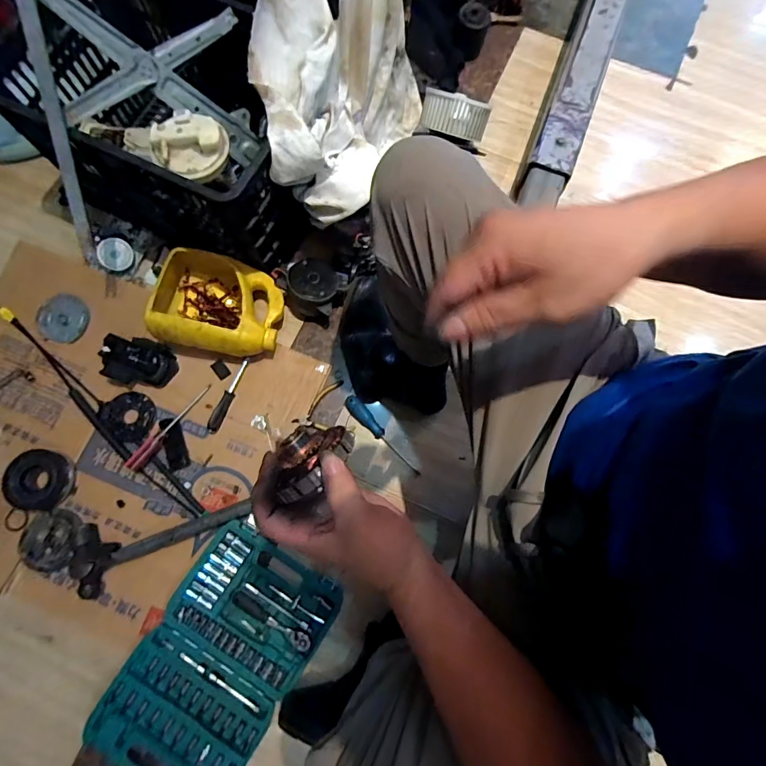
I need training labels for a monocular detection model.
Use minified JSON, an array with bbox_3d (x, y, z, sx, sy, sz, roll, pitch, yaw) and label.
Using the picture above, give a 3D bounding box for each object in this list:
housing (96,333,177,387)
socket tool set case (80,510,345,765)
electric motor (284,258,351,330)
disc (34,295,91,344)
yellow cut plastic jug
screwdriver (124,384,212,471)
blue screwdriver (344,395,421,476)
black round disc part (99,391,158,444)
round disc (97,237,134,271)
[{"bbox_3d":[-0.460,-0.042,0.780,0.122,0.065,0.082,5,77,0],"label":"housing"},{"bbox_3d":[-0.275,0.465,0.695,0.249,0.041,0.414,34,79,6],"label":"socket tool set case"},{"bbox_3d":[-0.133,-0.189,0.828,0.115,0.086,0.114,17,76,2],"label":"electric motor"},{"bbox_3d":[-0.632,-0.128,0.821,0.100,0.010,0.093,0,77,-1],"label":"disc"},{"bbox_3d":[-0.307,-0.149,0.787,0.220,0.111,0.180,8,77,1],"label":"yellow cut plastic jug"},{"bbox_3d":[-0.401,0.078,0.778,0.024,0.025,0.199,35,79,7],"label":"screwdriver"},{"bbox_3d":[-0.001,0.100,0.790,0.030,0.022,0.194,-42,81,-10],"label":"blue screwdriver"},{"bbox_3d":[-0.482,0.062,0.790,0.098,0.006,0.087,42,80,8],"label":"black round disc part"},{"bbox_3d":[-0.546,-0.262,0.846,0.065,0.010,0.063,-2,101,-11],"label":"round disc"}]

